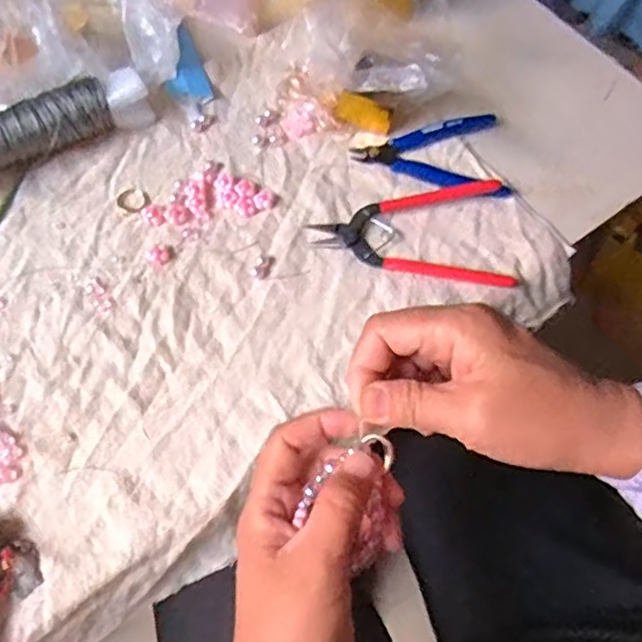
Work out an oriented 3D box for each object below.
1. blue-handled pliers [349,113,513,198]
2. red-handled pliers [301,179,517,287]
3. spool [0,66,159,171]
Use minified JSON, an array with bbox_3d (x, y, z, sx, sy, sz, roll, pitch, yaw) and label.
[{"bbox_3d":[0.085,-0.131,0.498,0.116,0.012,0.075,1,64,-1],"label":"blue-handled pliers"},{"bbox_3d":[0.065,-0.066,0.463,0.139,0.009,0.092,1,64,-1],"label":"red-handled pliers"},{"bbox_3d":[-0.213,-0.137,0.470,0.180,0.040,0.033,-31,68,-15],"label":"spool"}]

